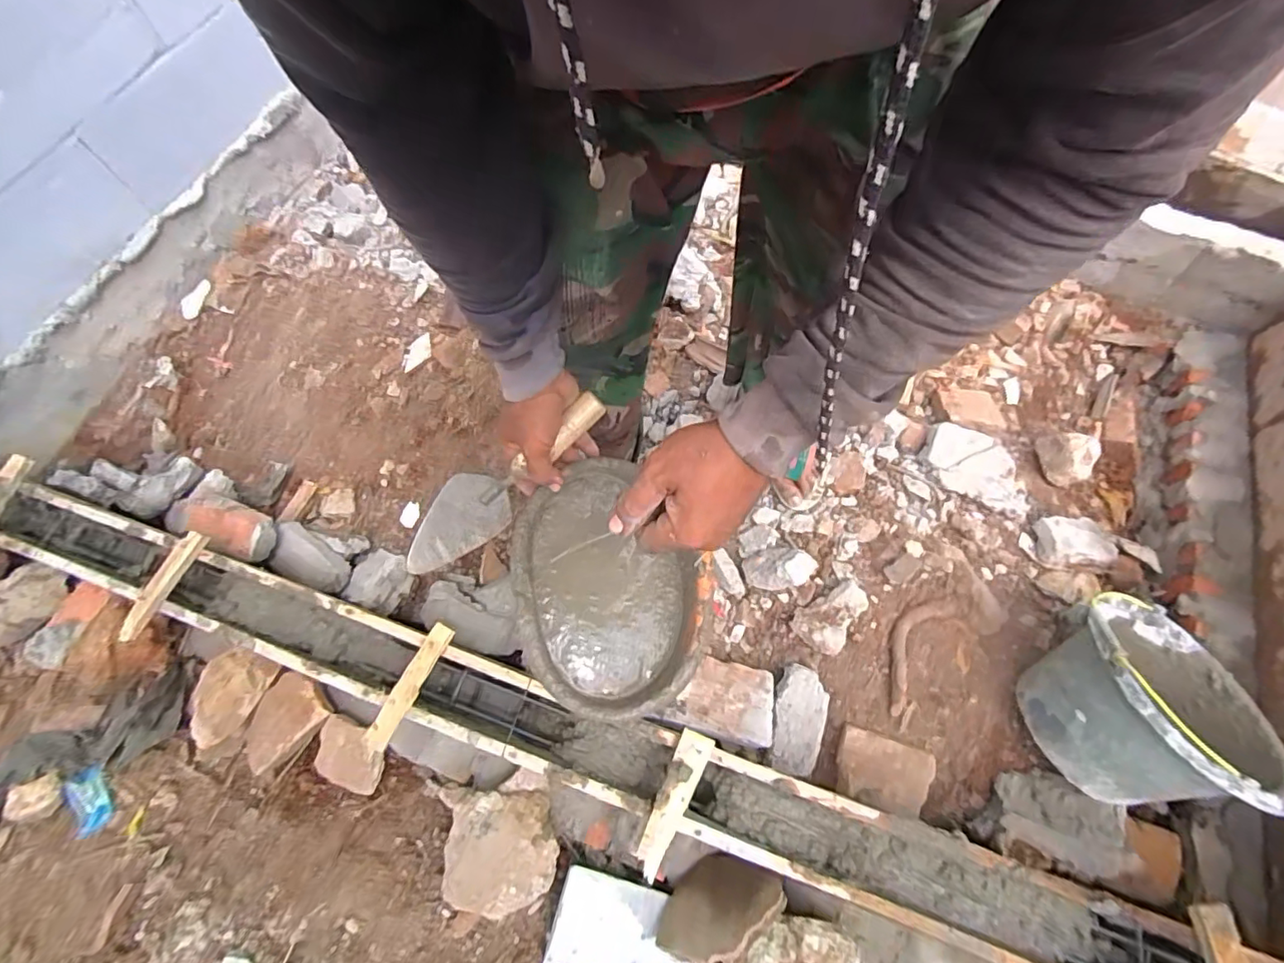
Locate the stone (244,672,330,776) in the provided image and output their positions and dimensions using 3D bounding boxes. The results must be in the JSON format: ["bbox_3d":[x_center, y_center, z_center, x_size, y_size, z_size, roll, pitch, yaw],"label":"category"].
[{"bbox_3d":[-0.594,0.393,0.944,0.150,0.054,0.100,-40,75,-5],"label":"stone"}]

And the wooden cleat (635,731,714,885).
[{"bbox_3d":[0.037,0.403,0.709,0.041,0.021,0.172,24,69,13],"label":"wooden cleat"}]

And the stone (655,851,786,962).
[{"bbox_3d":[0.100,0.579,0.761,0.017,0.171,0.128,49,48,-20],"label":"stone"}]

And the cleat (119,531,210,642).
[{"bbox_3d":[-0.750,0.160,0.878,0.021,0.031,0.176,20,68,11],"label":"cleat"}]

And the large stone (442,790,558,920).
[{"bbox_3d":[-0.207,0.543,0.819,0.153,0.070,0.160,0,66,3],"label":"large stone"}]

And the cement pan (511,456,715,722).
[{"bbox_3d":[-0.034,0.106,0.614,0.203,0.080,0.280,-5,74,-18],"label":"cement pan"}]

